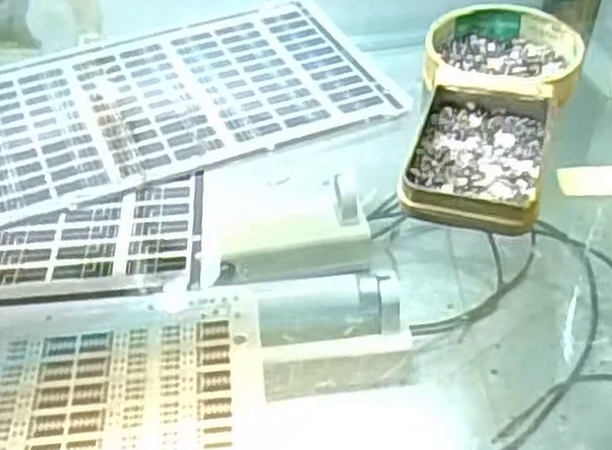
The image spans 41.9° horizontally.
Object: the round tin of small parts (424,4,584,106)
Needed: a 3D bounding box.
[{"bbox_3d":[0.107,-0.092,0.434,0.081,0.017,0.082,-1,41,1],"label":"round tin of small parts"}]

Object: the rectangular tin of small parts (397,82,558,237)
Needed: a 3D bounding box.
[{"bbox_3d":[0.081,-0.035,0.375,0.060,0.015,0.099,11,43,14],"label":"rectangular tin of small parts"}]

